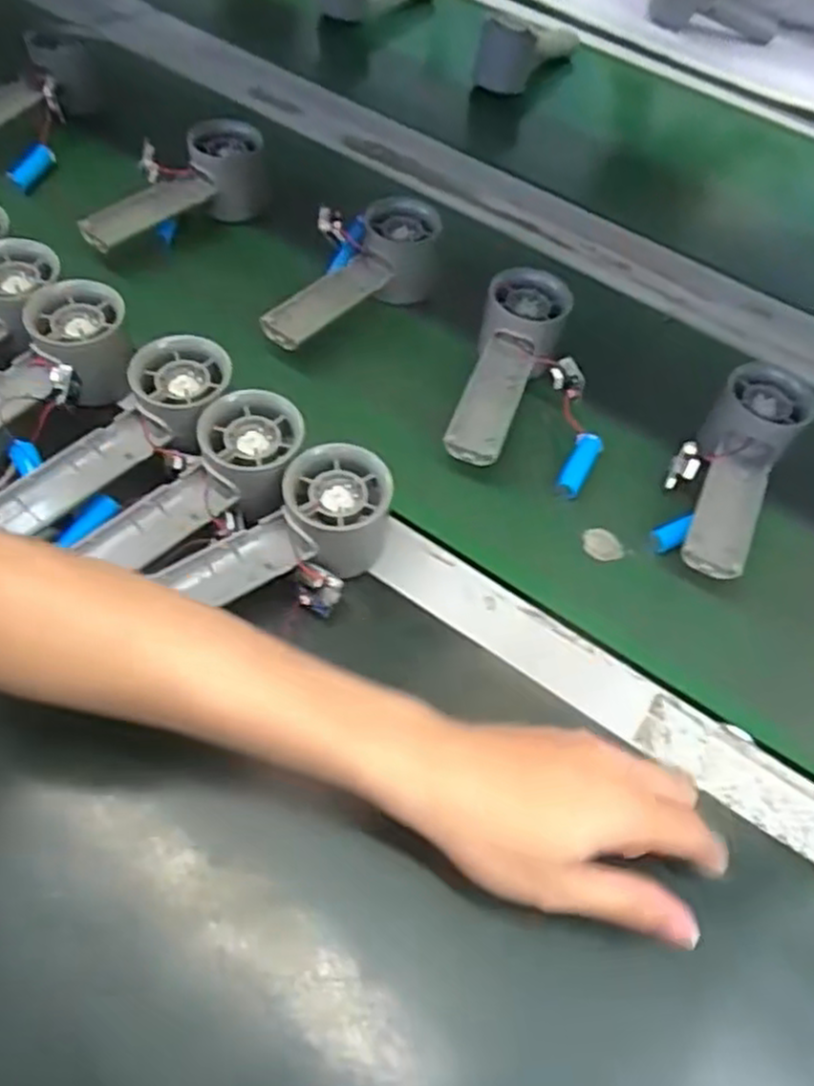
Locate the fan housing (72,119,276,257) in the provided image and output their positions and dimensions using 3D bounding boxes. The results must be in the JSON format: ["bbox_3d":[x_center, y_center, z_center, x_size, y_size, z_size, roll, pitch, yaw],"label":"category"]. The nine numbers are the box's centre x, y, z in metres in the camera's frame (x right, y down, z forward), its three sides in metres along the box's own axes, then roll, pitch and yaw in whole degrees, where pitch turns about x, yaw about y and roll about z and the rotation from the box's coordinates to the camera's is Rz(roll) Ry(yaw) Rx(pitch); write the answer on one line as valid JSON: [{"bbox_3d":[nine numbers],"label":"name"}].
[{"bbox_3d":[-0.186,-0.271,0.588,0.156,0.063,0.064,-33,63,-26],"label":"fan housing"}]

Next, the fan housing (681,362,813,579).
[{"bbox_3d":[0.211,-0.039,0.479,0.063,0.057,0.163,28,55,14],"label":"fan housing"}]

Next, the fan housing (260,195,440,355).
[{"bbox_3d":[-0.030,-0.189,0.547,0.053,0.058,0.167,32,56,17],"label":"fan housing"}]

